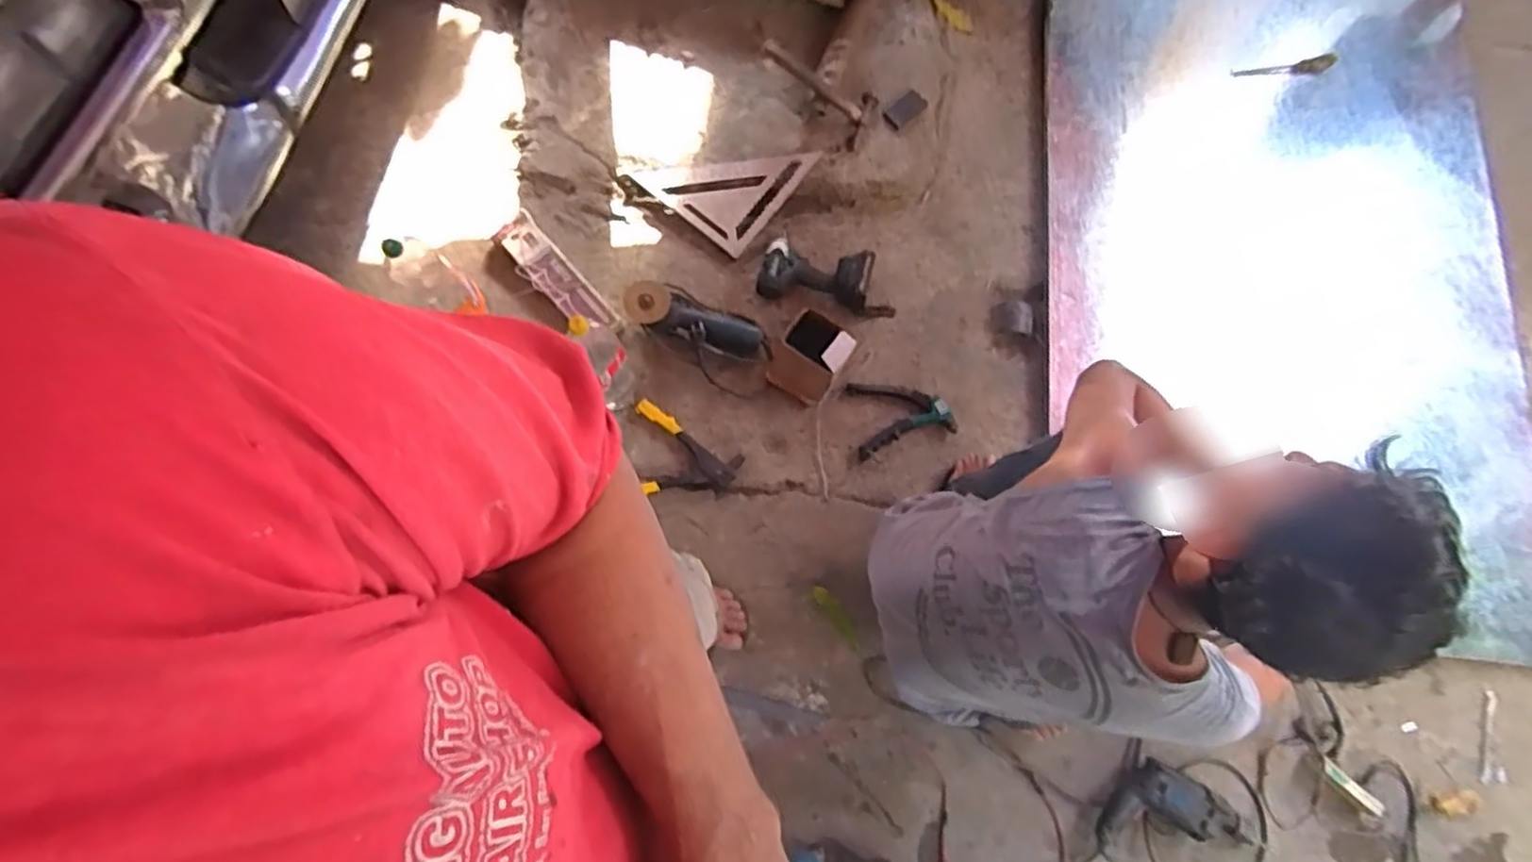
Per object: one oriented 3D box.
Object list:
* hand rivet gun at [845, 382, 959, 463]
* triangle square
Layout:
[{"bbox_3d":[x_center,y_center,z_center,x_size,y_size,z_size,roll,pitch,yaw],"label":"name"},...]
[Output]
[{"bbox_3d":[0.283,-0.040,1.488,0.210,0.020,0.155,-11,76,-4],"label":"hand rivet gun"},{"bbox_3d":[-0.090,-0.568,1.585,0.282,0.026,0.280,39,78,8],"label":"triangle square"}]

